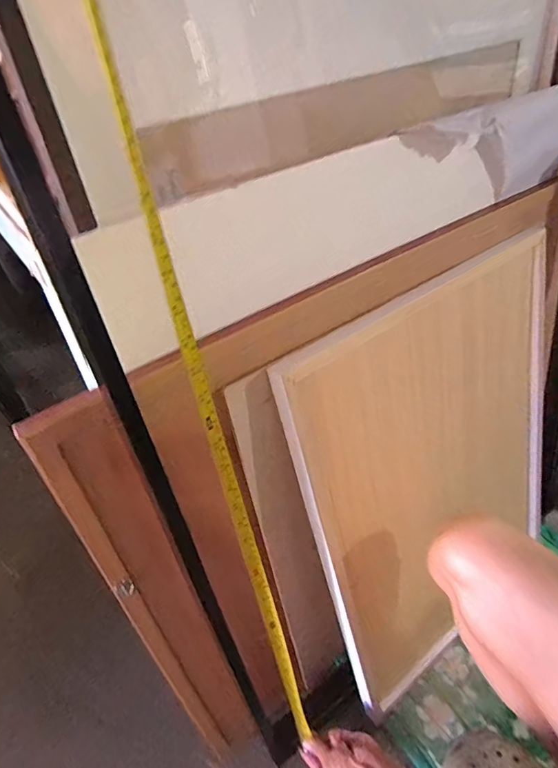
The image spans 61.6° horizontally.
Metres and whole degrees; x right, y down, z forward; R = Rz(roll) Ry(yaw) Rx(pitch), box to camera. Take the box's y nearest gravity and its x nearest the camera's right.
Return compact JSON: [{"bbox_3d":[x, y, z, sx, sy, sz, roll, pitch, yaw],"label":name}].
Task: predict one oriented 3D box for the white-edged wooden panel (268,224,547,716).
[{"bbox_3d":[0.243,0.131,0.666,0.453,0.566,0.019,-29,29,-24],"label":"white-edged wooden panel"}]

